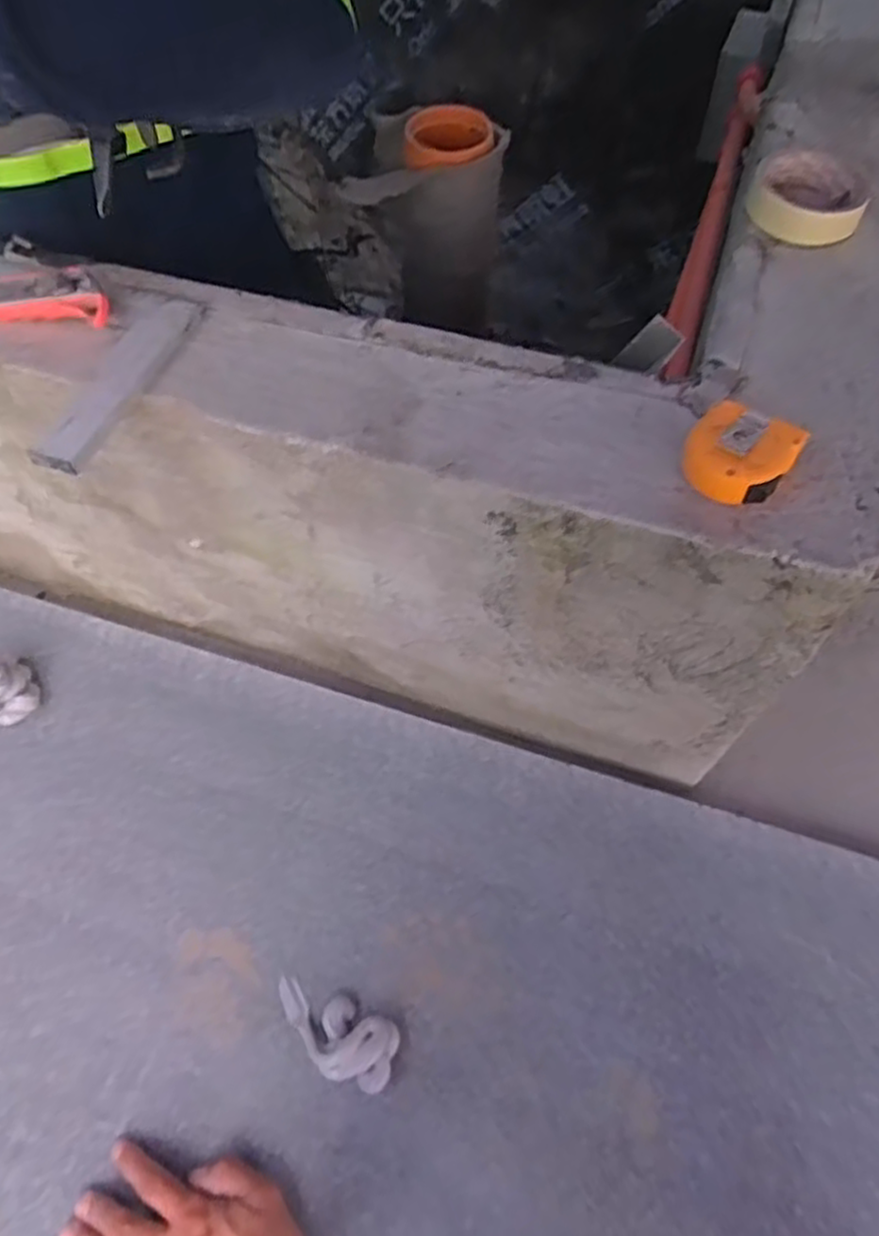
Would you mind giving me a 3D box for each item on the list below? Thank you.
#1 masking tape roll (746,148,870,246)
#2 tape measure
[{"bbox_3d":[0.281,-0.322,0.559,0.083,0.029,0.089,27,64,19],"label":"masking tape roll"},{"bbox_3d":[0.173,-0.095,0.427,0.059,0.035,0.054,33,66,21],"label":"tape measure"}]

